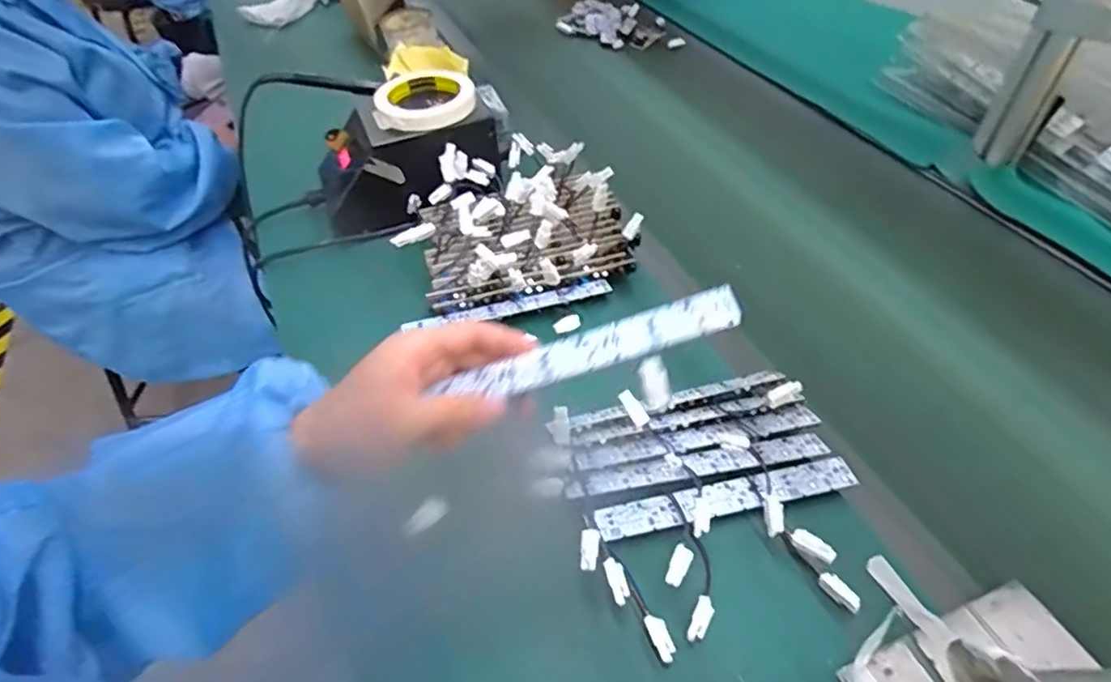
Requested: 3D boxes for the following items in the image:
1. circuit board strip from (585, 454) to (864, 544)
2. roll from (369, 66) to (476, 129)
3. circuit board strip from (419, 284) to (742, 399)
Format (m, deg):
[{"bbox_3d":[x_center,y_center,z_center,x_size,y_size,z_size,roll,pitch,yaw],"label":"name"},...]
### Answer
[{"bbox_3d":[0.119,0.109,0.424,0.184,0.005,0.024,-11,48,-8],"label":"circuit board strip"},{"bbox_3d":[-0.140,-0.254,0.635,0.102,0.019,0.098,-1,48,1],"label":"roll"},{"bbox_3d":[0.017,0.006,0.350,0.173,0.004,0.028,-18,59,11],"label":"circuit board strip"}]

